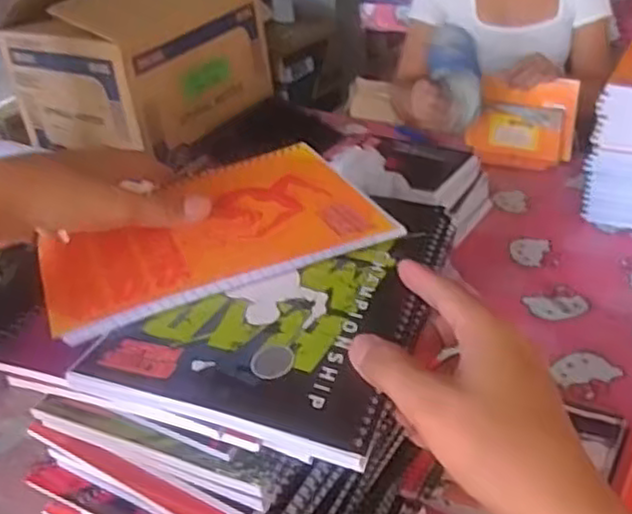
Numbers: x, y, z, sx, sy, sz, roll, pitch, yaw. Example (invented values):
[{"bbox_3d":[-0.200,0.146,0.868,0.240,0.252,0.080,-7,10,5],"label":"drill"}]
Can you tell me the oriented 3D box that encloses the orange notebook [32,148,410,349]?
[{"bbox_3d":[-0.066,-0.017,0.441,0.196,0.010,0.134,-18,35,-19],"label":"orange notebook"}]

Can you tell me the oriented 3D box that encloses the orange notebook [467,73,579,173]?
[{"bbox_3d":[0.379,-0.240,1.317,0.180,0.155,0.017,14,28,18],"label":"orange notebook"}]

